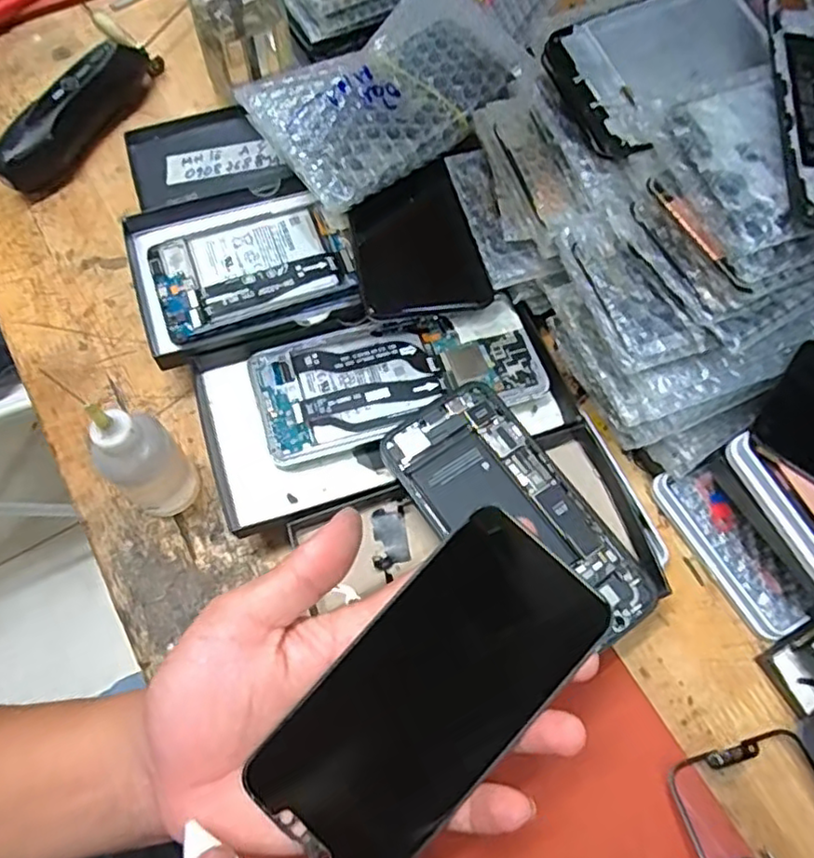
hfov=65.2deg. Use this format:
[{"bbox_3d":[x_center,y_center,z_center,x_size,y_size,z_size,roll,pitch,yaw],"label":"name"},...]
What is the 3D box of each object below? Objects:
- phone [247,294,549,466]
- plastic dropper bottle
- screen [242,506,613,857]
[{"bbox_3d":[-0.006,-0.032,0.361,0.157,0.008,0.072,-16,68,-7],"label":"phone"},{"bbox_3d":[-0.136,0.012,0.316,0.039,0.100,0.036,0,67,0],"label":"plastic dropper bottle"},{"bbox_3d":[0.010,0.102,0.241,0.063,0.010,0.140,40,85,15],"label":"screen"}]

